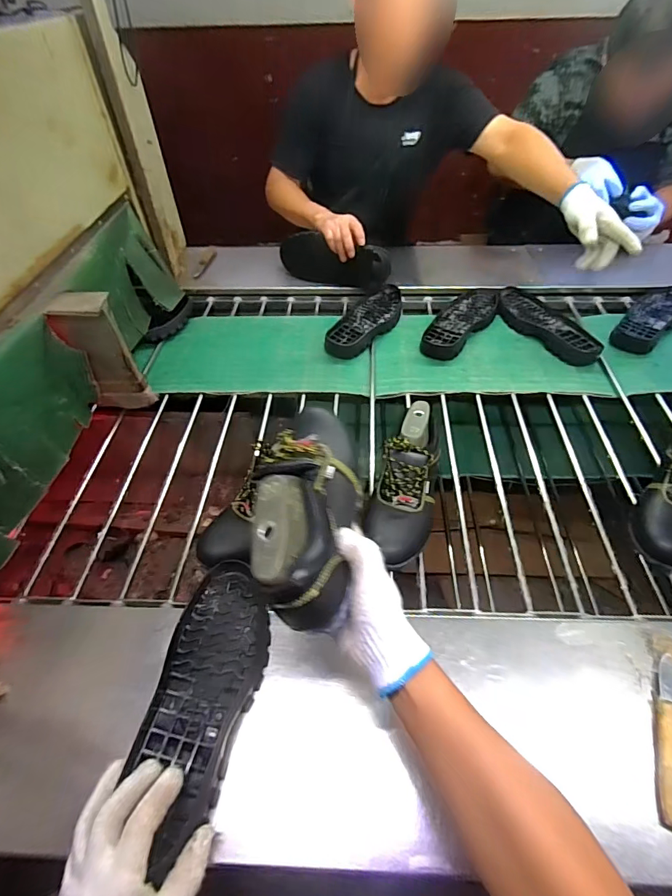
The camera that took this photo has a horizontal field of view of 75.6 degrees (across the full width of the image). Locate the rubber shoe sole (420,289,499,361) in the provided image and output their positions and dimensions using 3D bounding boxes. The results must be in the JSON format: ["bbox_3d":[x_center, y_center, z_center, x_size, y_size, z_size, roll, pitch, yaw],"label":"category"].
[{"bbox_3d":[0.294,-0.302,1.013,0.104,0.028,0.302,30,56,24],"label":"rubber shoe sole"}]

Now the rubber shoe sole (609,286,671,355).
[{"bbox_3d":[0.743,-0.307,1.005,0.113,0.035,0.289,33,57,25],"label":"rubber shoe sole"}]

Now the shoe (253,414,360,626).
[{"bbox_3d":[-0.025,0.047,0.449,0.090,0.089,0.251,5,41,4],"label":"shoe"}]

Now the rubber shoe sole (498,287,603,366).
[{"bbox_3d":[0.478,-0.285,0.993,0.107,0.030,0.289,-23,53,-18],"label":"rubber shoe sole"}]

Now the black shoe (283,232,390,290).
[{"bbox_3d":[-0.009,-0.465,1.088,0.291,0.124,0.047,24,54,19],"label":"black shoe"}]

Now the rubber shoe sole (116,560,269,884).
[{"bbox_3d":[-0.142,0.266,0.484,0.110,0.032,0.287,2,43,2],"label":"rubber shoe sole"}]

